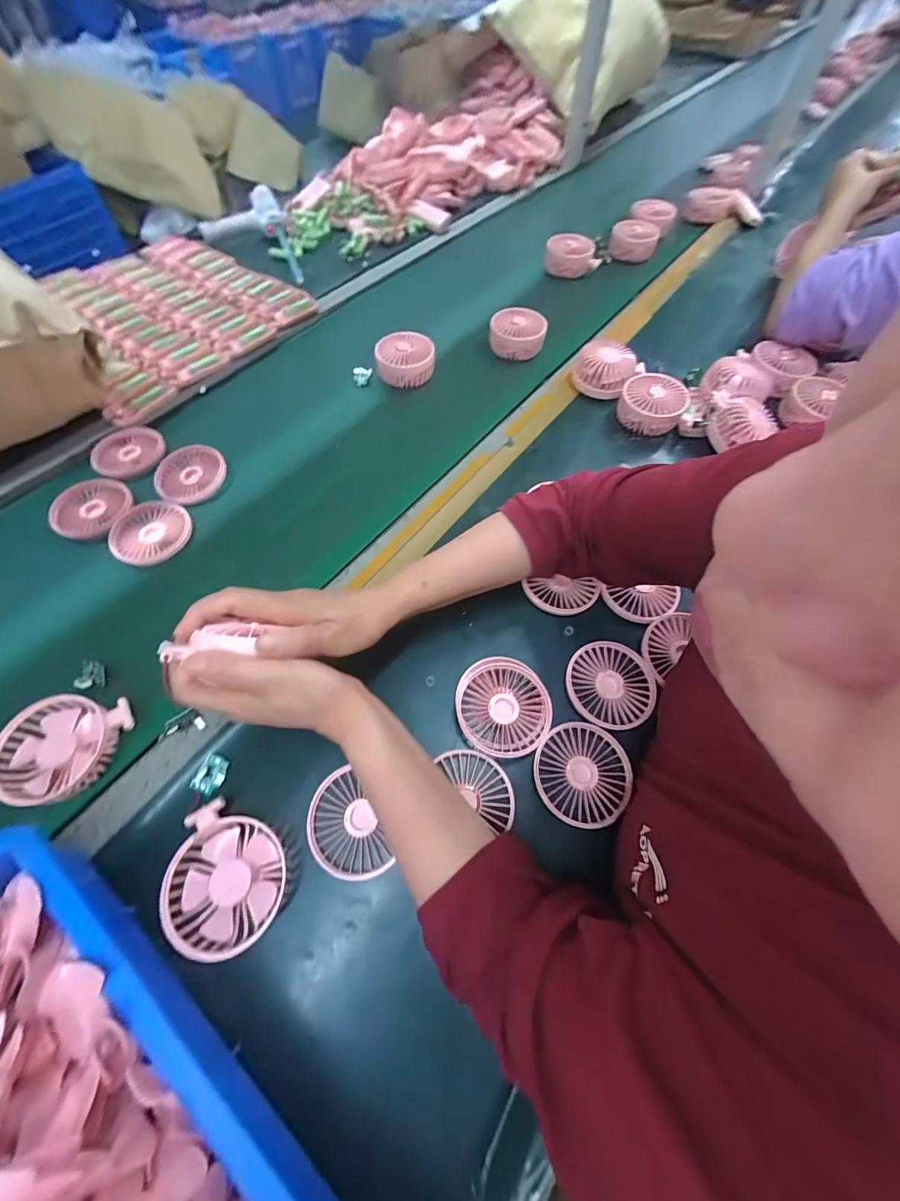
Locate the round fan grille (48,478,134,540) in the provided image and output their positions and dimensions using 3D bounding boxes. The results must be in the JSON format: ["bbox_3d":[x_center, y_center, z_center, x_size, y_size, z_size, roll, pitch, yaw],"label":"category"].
[{"bbox_3d":[-0.445,-0.118,0.520,0.091,0.015,0.091,1,62,-2],"label":"round fan grille"}]

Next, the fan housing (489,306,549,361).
[{"bbox_3d":[0.109,-0.428,0.672,0.088,0.041,0.076,13,62,5],"label":"fan housing"}]

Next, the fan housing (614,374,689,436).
[{"bbox_3d":[0.285,-0.276,0.595,0.084,0.048,0.079,1,62,-2],"label":"fan housing"}]

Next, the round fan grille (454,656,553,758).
[{"bbox_3d":[0.050,0.103,0.409,0.087,0.017,0.092,1,62,-2],"label":"round fan grille"}]

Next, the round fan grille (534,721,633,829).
[{"bbox_3d":[0.121,0.159,0.389,0.085,0.020,0.086,1,62,-2],"label":"round fan grille"}]

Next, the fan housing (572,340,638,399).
[{"bbox_3d":[0.228,-0.343,0.619,0.084,0.042,0.076,22,64,9],"label":"fan housing"}]

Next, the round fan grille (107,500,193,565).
[{"bbox_3d":[-0.359,-0.083,0.503,0.086,0.010,0.089,1,62,-2],"label":"round fan grille"}]

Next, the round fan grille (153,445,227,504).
[{"bbox_3d":[-0.339,-0.166,0.548,0.086,0.015,0.086,1,62,-2],"label":"round fan grille"}]

